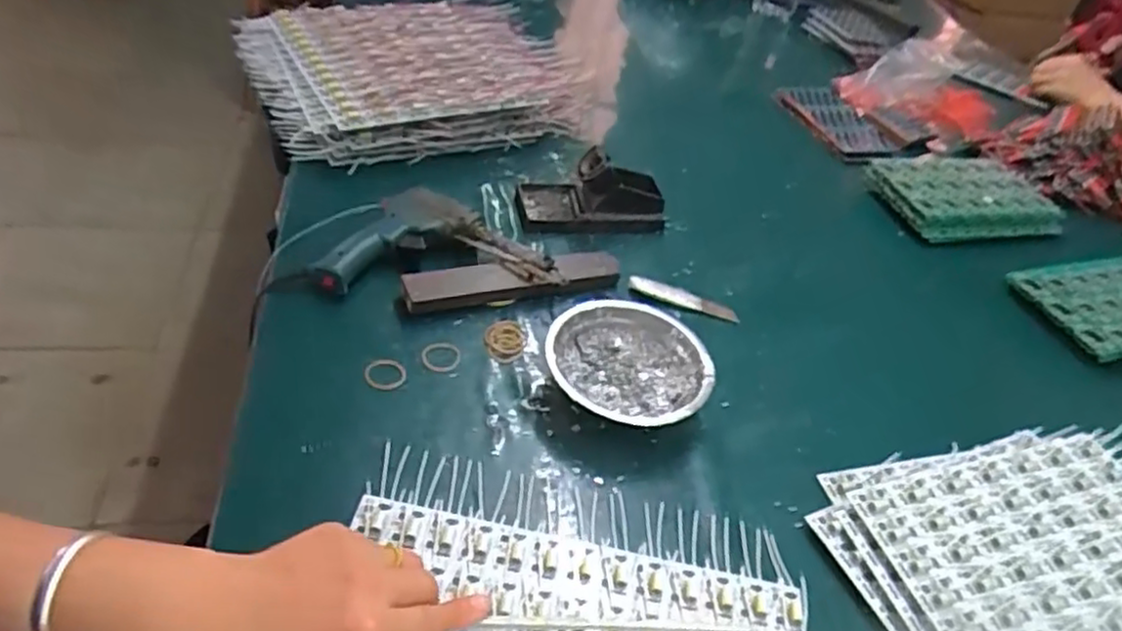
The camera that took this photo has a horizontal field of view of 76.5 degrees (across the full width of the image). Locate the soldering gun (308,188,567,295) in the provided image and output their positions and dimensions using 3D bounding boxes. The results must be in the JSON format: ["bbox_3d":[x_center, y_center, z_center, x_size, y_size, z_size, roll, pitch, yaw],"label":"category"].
[{"bbox_3d":[-0.114,-0.067,0.657,0.213,0.041,0.116,-1,45,-11],"label":"soldering gun"}]

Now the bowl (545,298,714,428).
[{"bbox_3d":[0.054,0.037,0.568,0.125,0.037,0.115,5,44,-5],"label":"bowl"}]

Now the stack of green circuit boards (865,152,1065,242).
[{"bbox_3d":[0.487,-0.149,0.865,0.212,0.023,0.156,-7,47,-17],"label":"stack of green circuit boards"}]

